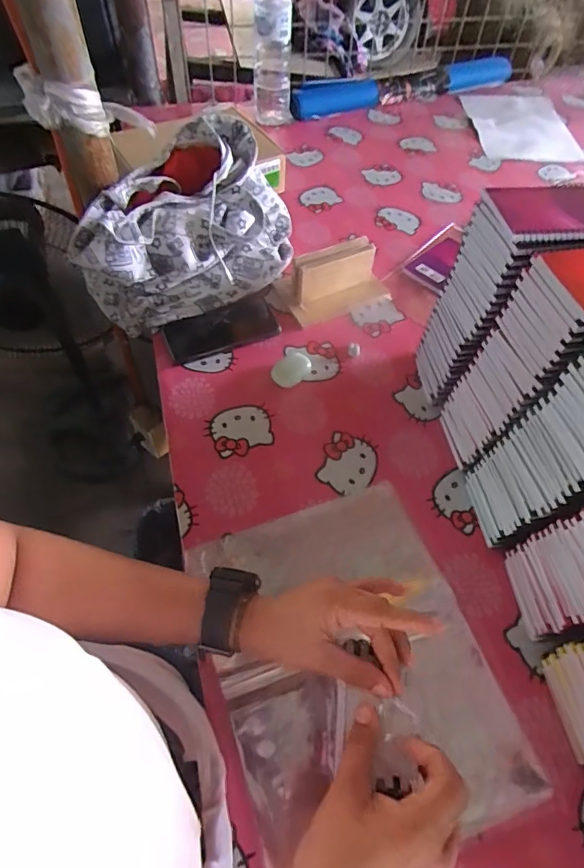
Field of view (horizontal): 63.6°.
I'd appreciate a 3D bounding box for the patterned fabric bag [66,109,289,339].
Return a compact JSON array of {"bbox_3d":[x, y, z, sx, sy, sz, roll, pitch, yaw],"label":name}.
[{"bbox_3d":[-0.161,-0.306,0.700,0.317,0.168,0.186,-24,62,-17],"label":"patterned fabric bag"}]

